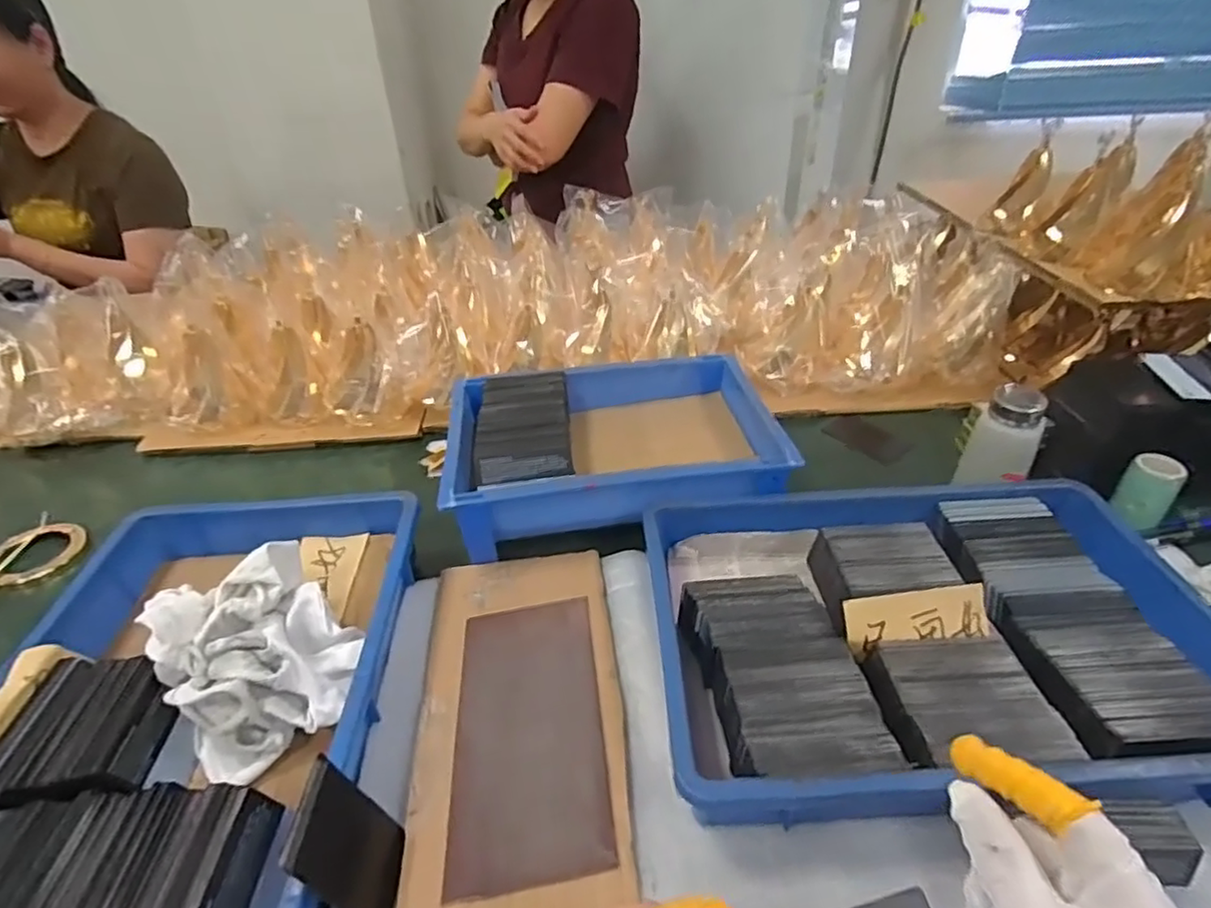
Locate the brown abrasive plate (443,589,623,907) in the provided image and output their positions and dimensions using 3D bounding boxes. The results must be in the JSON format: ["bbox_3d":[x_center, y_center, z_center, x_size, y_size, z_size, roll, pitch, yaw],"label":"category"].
[{"bbox_3d":[-0.052,0.184,0.429,0.097,0.006,0.196,-3,35,-6],"label":"brown abrasive plate"}]

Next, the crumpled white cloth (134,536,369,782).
[{"bbox_3d":[-0.229,0.136,0.422,0.124,0.092,0.112,30,44,35],"label":"crumpled white cloth"}]

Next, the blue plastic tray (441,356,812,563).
[{"bbox_3d":[0.002,-0.014,0.611,0.294,0.065,0.207,-5,36,-8],"label":"blue plastic tray"}]

